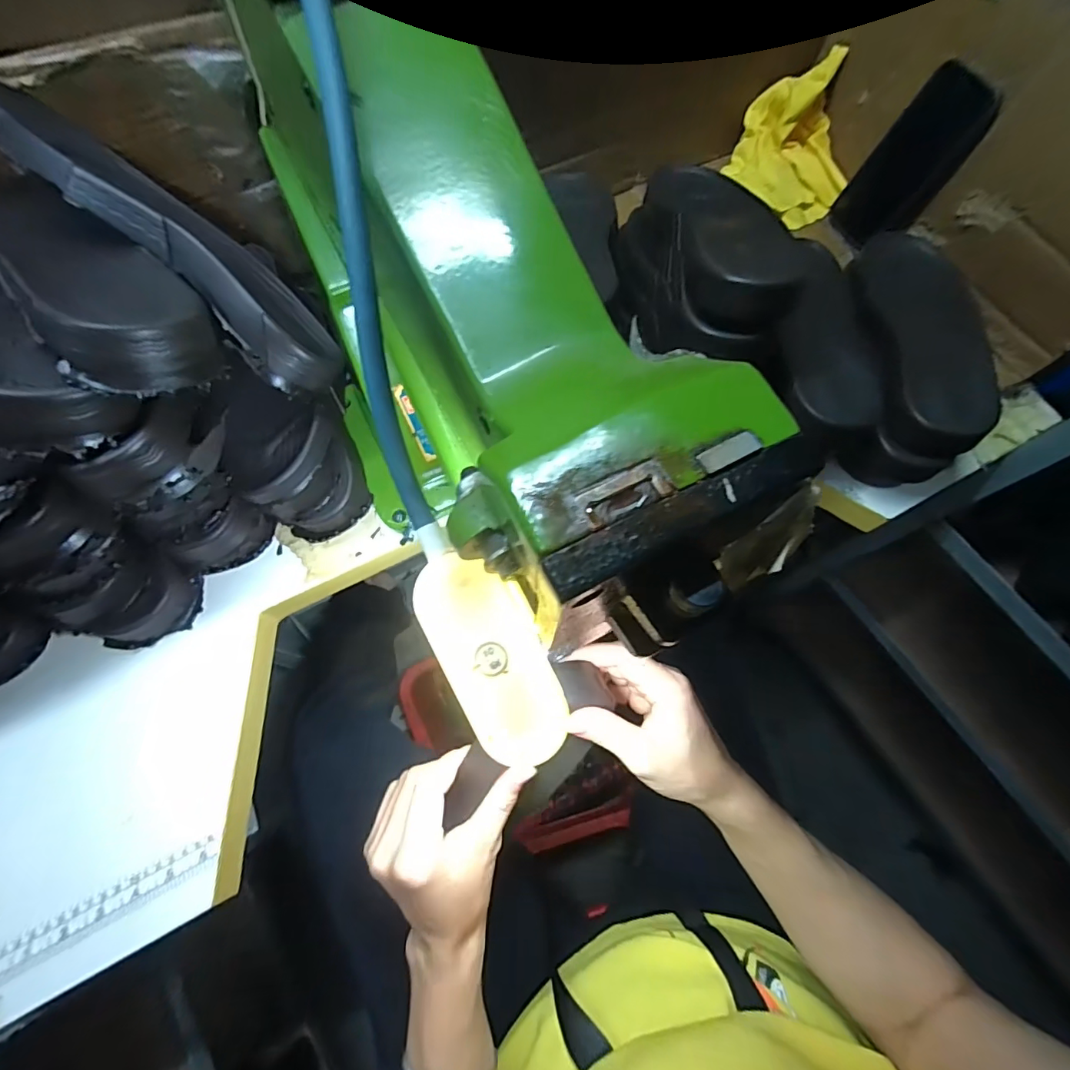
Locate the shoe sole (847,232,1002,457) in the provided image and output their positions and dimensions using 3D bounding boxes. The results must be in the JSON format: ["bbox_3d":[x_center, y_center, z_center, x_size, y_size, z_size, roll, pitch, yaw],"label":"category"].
[{"bbox_3d":[0.388,-0.205,0.484,0.118,0.035,0.275,8,69,1],"label":"shoe sole"}]

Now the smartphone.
[{"bbox_3d":[0.432,-0.428,0.565,0.013,0.165,0.084,-26,72,-28],"label":"smartphone"}]

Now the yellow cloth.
[{"bbox_3d":[0.329,-0.494,0.616,0.133,0.100,0.153,-10,70,-6],"label":"yellow cloth"}]

